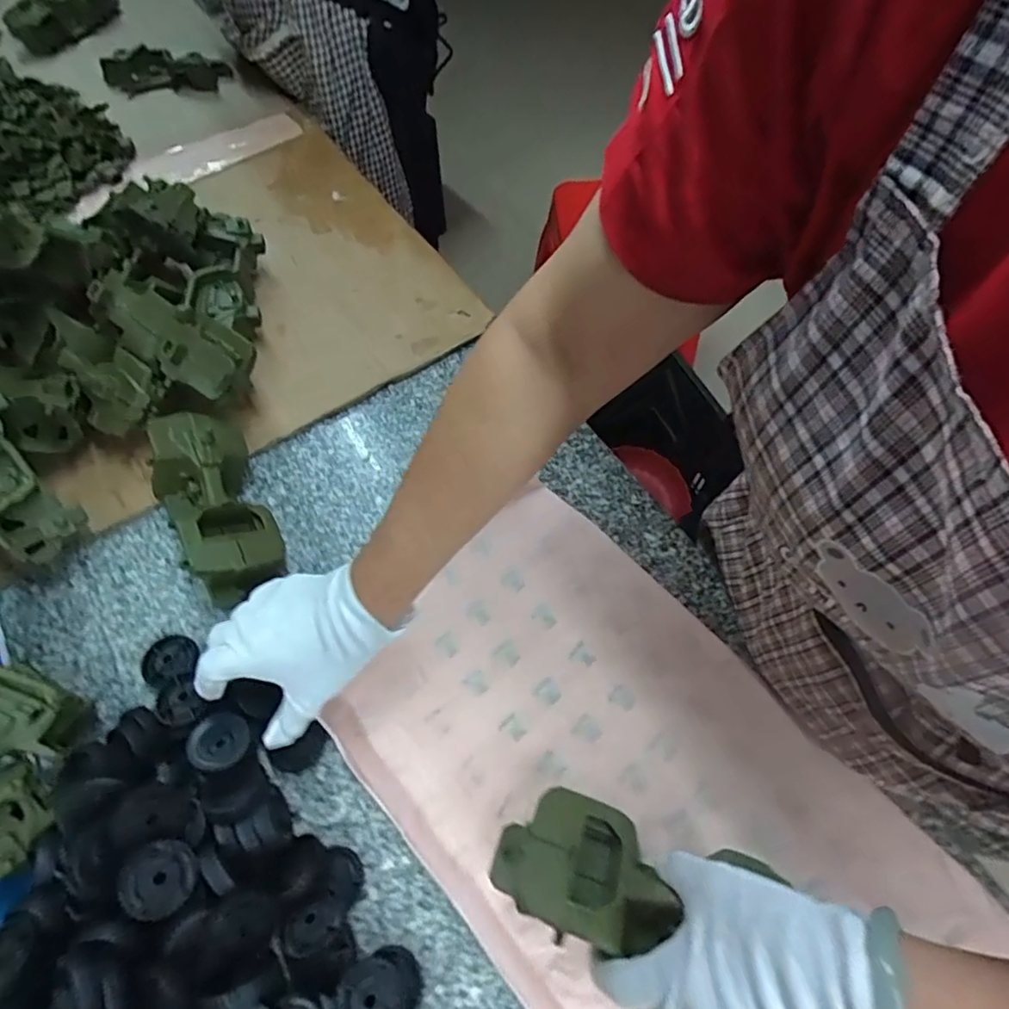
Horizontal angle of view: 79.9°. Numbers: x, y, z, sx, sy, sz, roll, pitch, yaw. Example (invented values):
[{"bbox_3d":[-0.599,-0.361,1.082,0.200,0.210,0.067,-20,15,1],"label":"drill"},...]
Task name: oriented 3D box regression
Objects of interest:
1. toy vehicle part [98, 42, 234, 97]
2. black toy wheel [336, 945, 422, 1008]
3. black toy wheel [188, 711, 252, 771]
[{"bbox_3d":[-0.523,-0.658,0.918,0.181,0.046,0.059,-1,62,0],"label":"toy vehicle part"},{"bbox_3d":[-0.082,0.320,0.394,0.049,0.024,0.043,-17,63,-8],"label":"black toy wheel"},{"bbox_3d":[-0.207,0.173,0.440,0.039,0.014,0.039,0,61,-1],"label":"black toy wheel"}]

